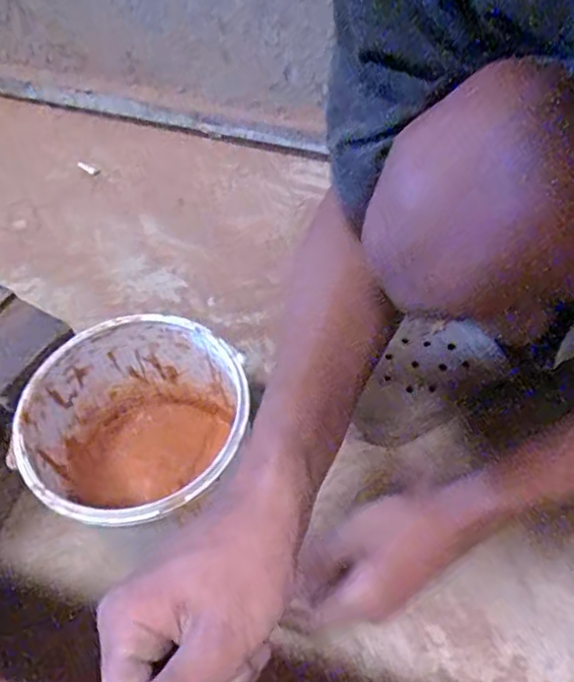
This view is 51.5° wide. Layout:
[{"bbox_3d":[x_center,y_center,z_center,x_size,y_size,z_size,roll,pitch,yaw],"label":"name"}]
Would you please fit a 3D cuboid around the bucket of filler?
[{"bbox_3d":[-0.117,0.099,0.538,0.174,0.190,0.172,-2,56,2],"label":"bucket of filler"}]

